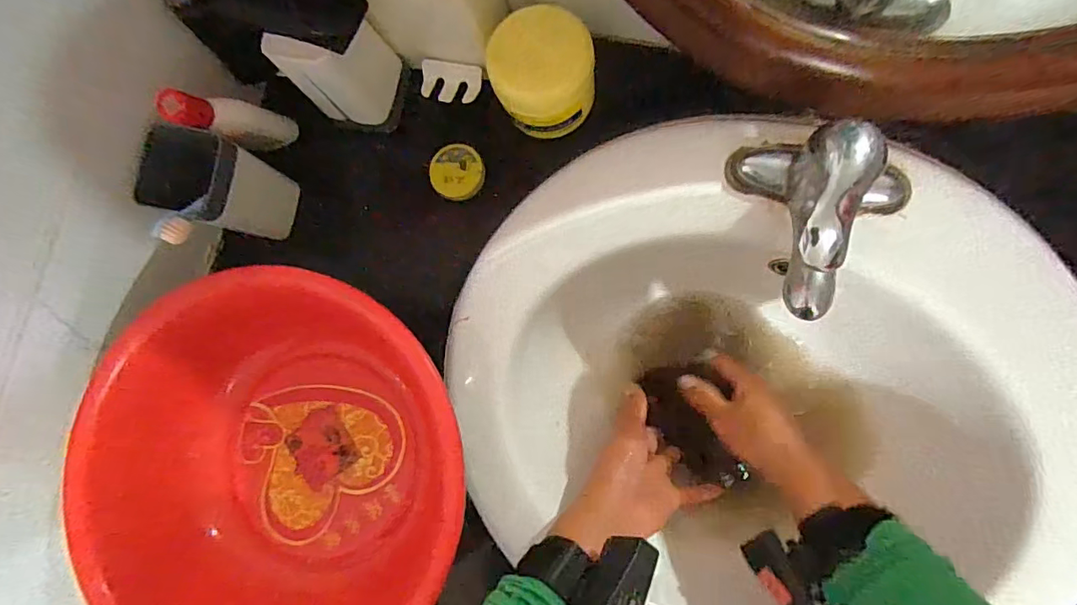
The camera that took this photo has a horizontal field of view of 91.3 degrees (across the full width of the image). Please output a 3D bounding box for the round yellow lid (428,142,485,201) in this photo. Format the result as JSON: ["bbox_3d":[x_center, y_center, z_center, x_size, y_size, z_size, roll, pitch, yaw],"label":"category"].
[{"bbox_3d":[-0.072,-0.116,0.467,0.047,0.012,0.053,-8,83,7],"label":"round yellow lid"}]

